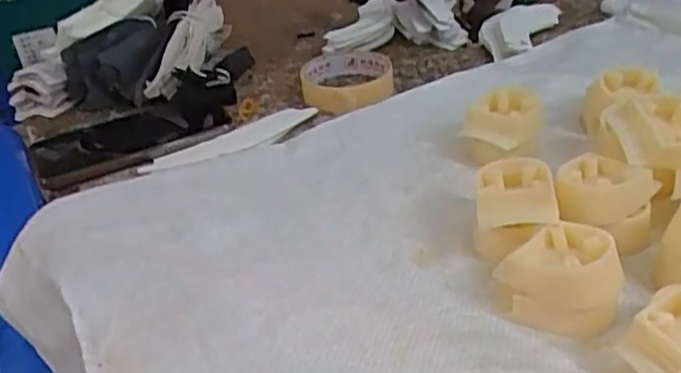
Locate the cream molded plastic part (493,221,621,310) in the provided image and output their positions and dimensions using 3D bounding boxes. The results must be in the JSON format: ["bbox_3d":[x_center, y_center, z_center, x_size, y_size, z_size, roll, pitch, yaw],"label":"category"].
[{"bbox_3d":[0.121,0.048,0.372,0.049,0.042,0.062,-21,36,-23],"label":"cream molded plastic part"}]

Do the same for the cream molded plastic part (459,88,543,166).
[{"bbox_3d":[0.121,-0.046,0.510,0.056,0.041,0.049,2,33,12],"label":"cream molded plastic part"}]

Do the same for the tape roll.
[{"bbox_3d":[0.005,-0.099,0.625,0.083,0.022,0.098,-2,33,6],"label":"tape roll"}]

